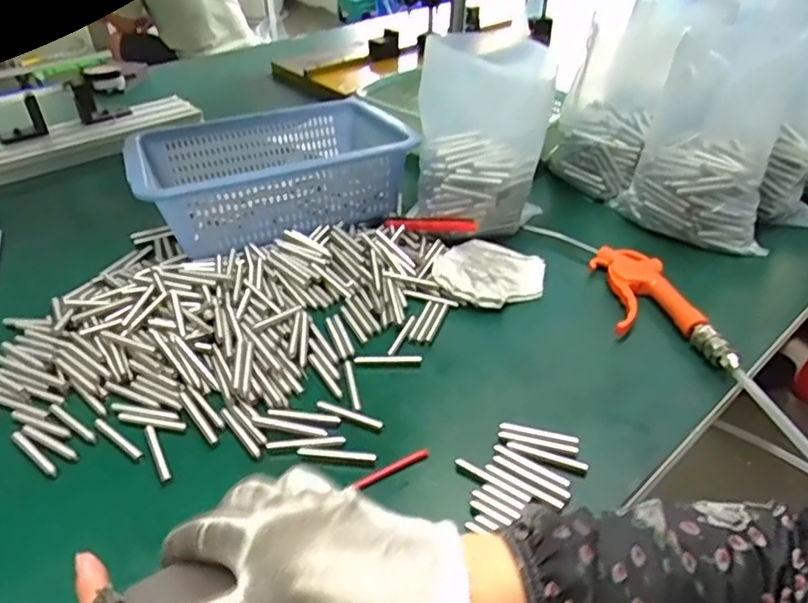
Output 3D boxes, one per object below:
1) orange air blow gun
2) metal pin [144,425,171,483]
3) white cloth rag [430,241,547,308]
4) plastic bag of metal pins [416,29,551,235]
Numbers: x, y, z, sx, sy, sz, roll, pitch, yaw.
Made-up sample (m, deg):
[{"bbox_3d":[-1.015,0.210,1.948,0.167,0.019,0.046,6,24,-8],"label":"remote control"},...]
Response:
[{"bbox_3d":[0.229,0.004,0.548,0.073,0.029,0.175,1,35,-3],"label":"orange air blow gun"},{"bbox_3d":[-0.184,0.112,0.434,0.008,0.004,0.055,-18,40,-26],"label":"metal pin"},{"bbox_3d":[0.089,-0.031,0.600,0.104,0.020,0.110,20,38,22],"label":"white cloth rag"},{"bbox_3d":[0.081,-0.172,0.627,0.133,0.205,0.090,6,35,4],"label":"plastic bag of metal pins"}]

